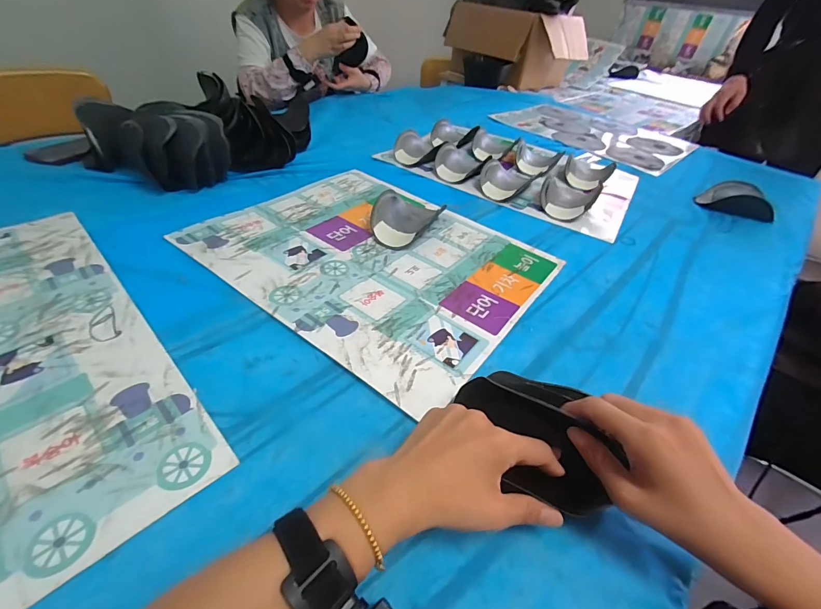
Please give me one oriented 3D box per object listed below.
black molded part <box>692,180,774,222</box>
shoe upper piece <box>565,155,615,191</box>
[{"bbox_3d":[0.714,-0.232,0.829,0.141,0.038,0.135,34,48,28],"label":"black molded part"},{"bbox_3d":[0.393,-0.291,0.855,0.101,0.040,0.083,22,43,17],"label":"shoe upper piece"}]

